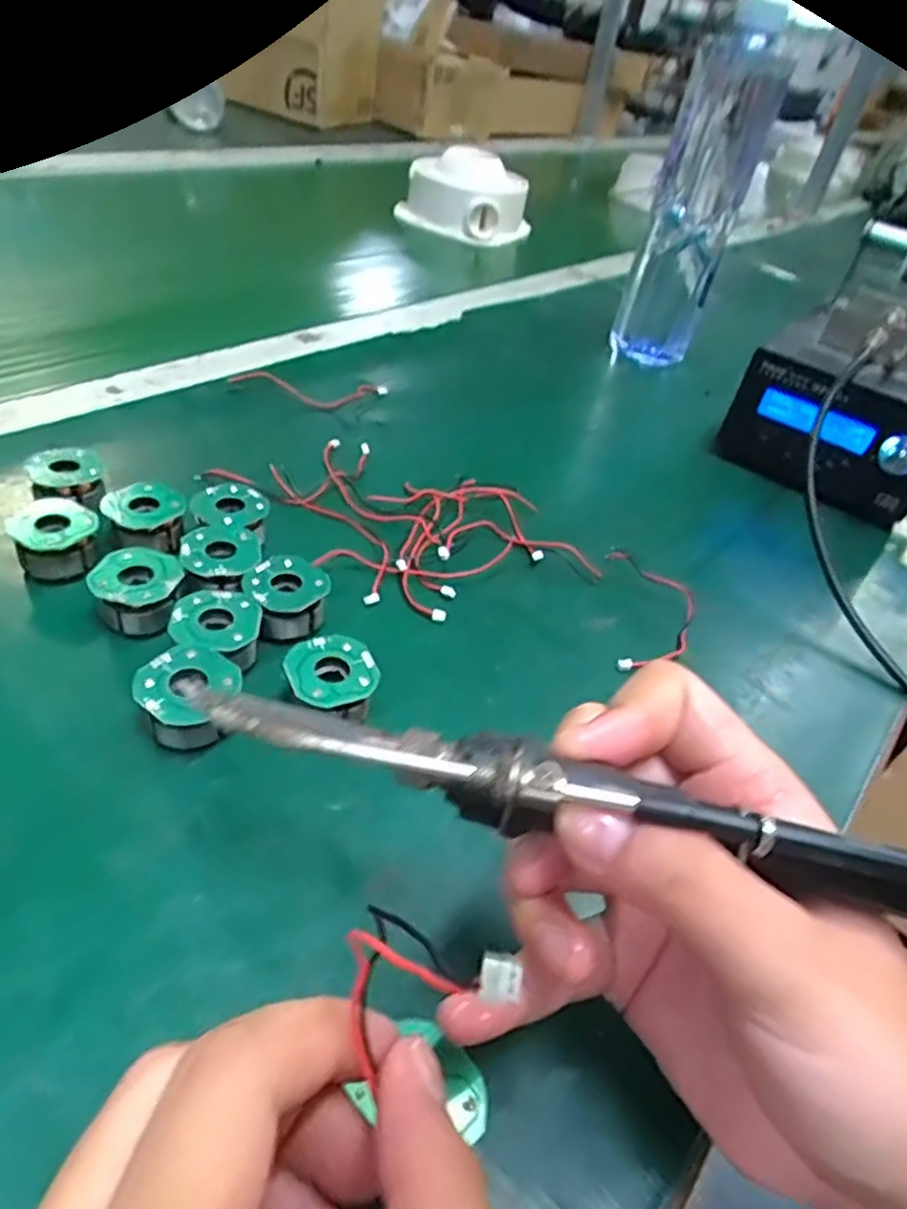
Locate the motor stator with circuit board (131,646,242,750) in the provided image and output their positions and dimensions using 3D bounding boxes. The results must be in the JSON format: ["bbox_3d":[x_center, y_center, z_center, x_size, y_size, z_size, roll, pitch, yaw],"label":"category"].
[{"bbox_3d":[-0.086,0.032,0.237,0.034,0.016,0.034,7,41,-6],"label":"motor stator with circuit board"}]

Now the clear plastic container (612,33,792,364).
[{"bbox_3d":[0.166,-0.265,0.517,0.063,0.222,0.064,18,41,6],"label":"clear plastic container"}]

